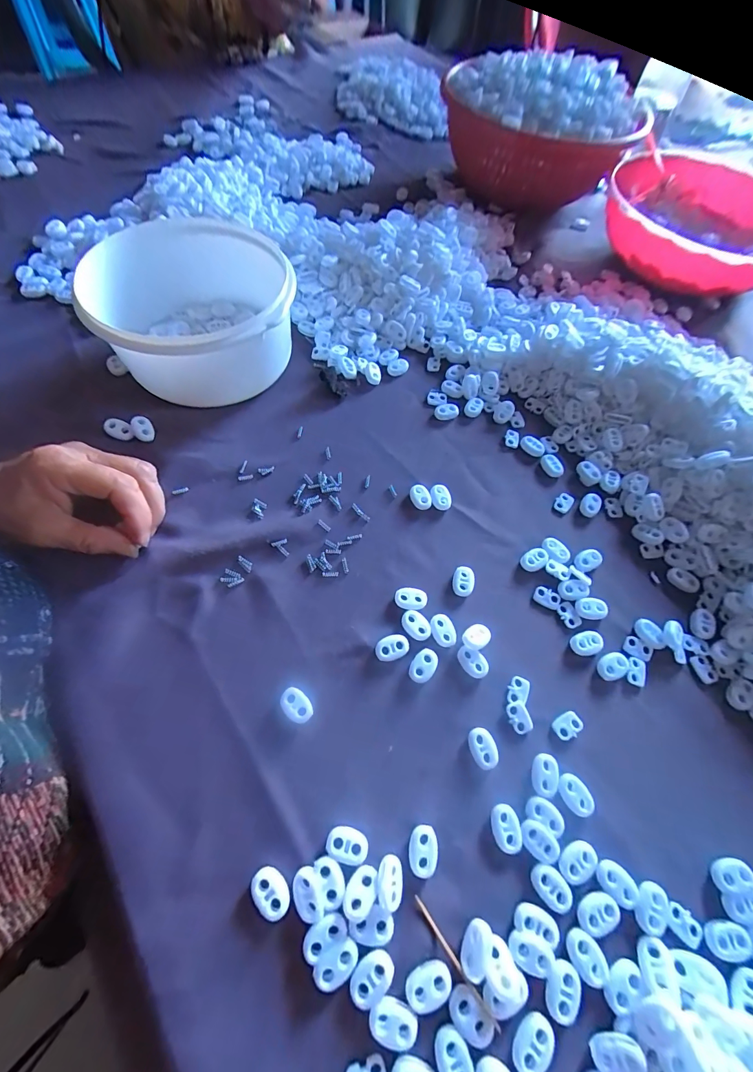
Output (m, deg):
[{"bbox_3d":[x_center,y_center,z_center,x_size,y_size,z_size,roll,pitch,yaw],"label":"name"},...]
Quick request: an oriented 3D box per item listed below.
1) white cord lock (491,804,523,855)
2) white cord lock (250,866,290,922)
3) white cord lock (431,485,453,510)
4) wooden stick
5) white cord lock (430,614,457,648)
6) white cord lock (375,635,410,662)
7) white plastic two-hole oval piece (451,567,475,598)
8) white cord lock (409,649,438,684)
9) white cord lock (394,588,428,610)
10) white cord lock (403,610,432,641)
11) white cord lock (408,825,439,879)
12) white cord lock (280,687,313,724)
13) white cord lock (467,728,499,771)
[{"bbox_3d":[0.074,0.165,0.216,0.016,0.004,0.022,0,64,-5],"label":"white cord lock"},{"bbox_3d":[-0.055,0.185,0.199,0.023,0.005,0.015,43,68,15],"label":"white cord lock"},{"bbox_3d":[0.053,-0.030,0.312,0.015,0.009,0.020,0,64,-5],"label":"white cord lock"},{"bbox_3d":[0.039,0.211,0.191,0.004,0.005,0.059,-34,69,-17],"label":"wooden stick"},{"bbox_3d":[0.046,0.065,0.264,0.017,0.004,0.022,-24,68,-15],"label":"white cord lock"},{"bbox_3d":[0.011,0.075,0.257,0.023,0.005,0.015,-17,67,-13],"label":"white cord lock"},{"bbox_3d":[0.064,0.034,0.282,0.016,0.007,0.021,17,64,3],"label":"white plastic two-hole oval piece"},{"bbox_3d":[0.031,0.086,0.253,0.015,0.006,0.022,35,66,12],"label":"white cord lock"},{"bbox_3d":[0.024,0.045,0.273,0.022,0.005,0.015,14,64,2],"label":"white cord lock"},{"bbox_3d":[0.027,0.061,0.264,0.015,0.004,0.022,-33,71,-19],"label":"white cord lock"},{"bbox_3d":[0.026,0.173,0.210,0.016,0.004,0.022,10,64,0],"label":"white cord lock"},{"bbox_3d":[-0.050,0.105,0.239,0.015,0.005,0.022,-41,74,-21],"label":"white cord lock"},{"bbox_3d":[0.065,0.130,0.235,0.016,0.004,0.022,-10,65,-10],"label":"white cord lock"}]

